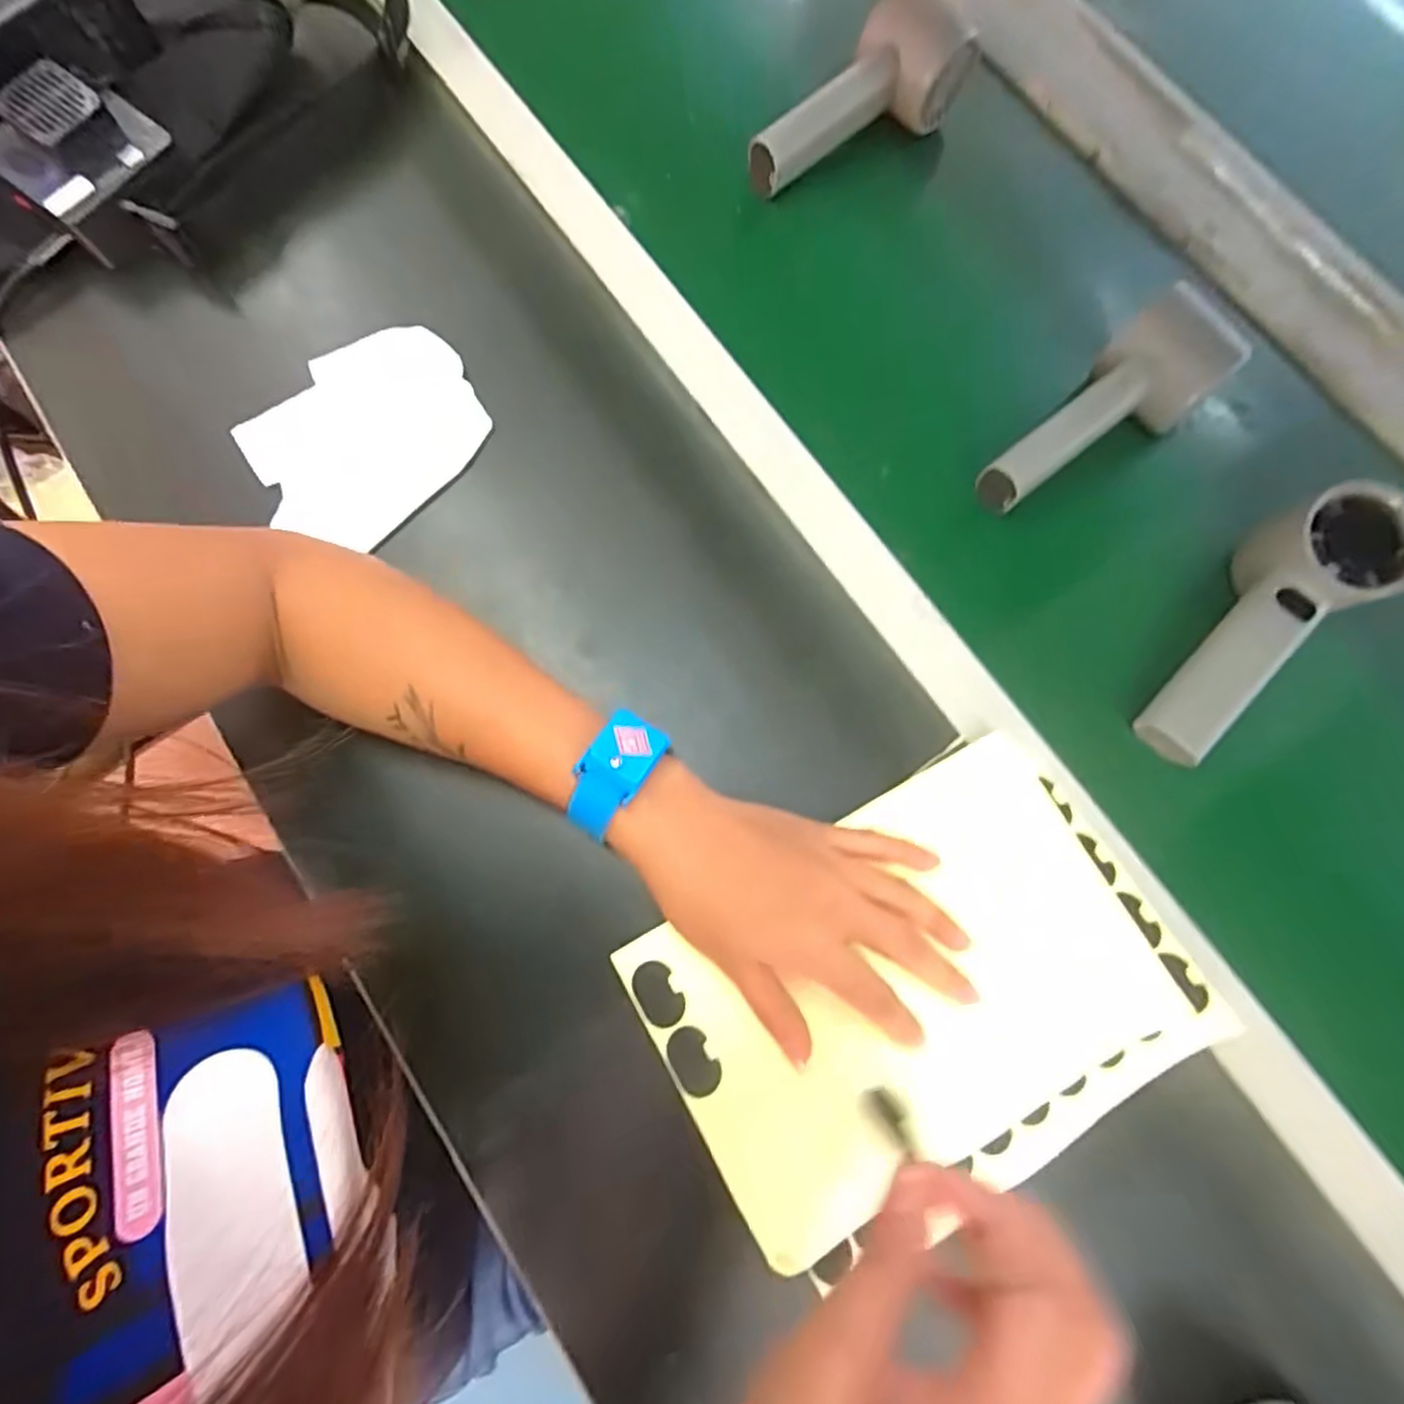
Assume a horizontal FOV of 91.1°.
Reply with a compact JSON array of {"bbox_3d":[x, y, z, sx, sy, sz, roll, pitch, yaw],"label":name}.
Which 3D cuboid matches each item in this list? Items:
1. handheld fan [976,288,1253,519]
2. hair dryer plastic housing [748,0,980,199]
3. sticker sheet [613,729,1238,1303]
[{"bbox_3d":[0.215,-0.151,0.369,0.140,0.052,0.054,-40,80,-12],"label":"handheld fan"},{"bbox_3d":[0.100,-0.366,0.420,0.054,0.066,0.155,43,77,8],"label":"hair dryer plastic housing"},{"bbox_3d":[0.098,0.134,0.313,0.226,0.011,0.169,-30,79,-8],"label":"sticker sheet"}]

